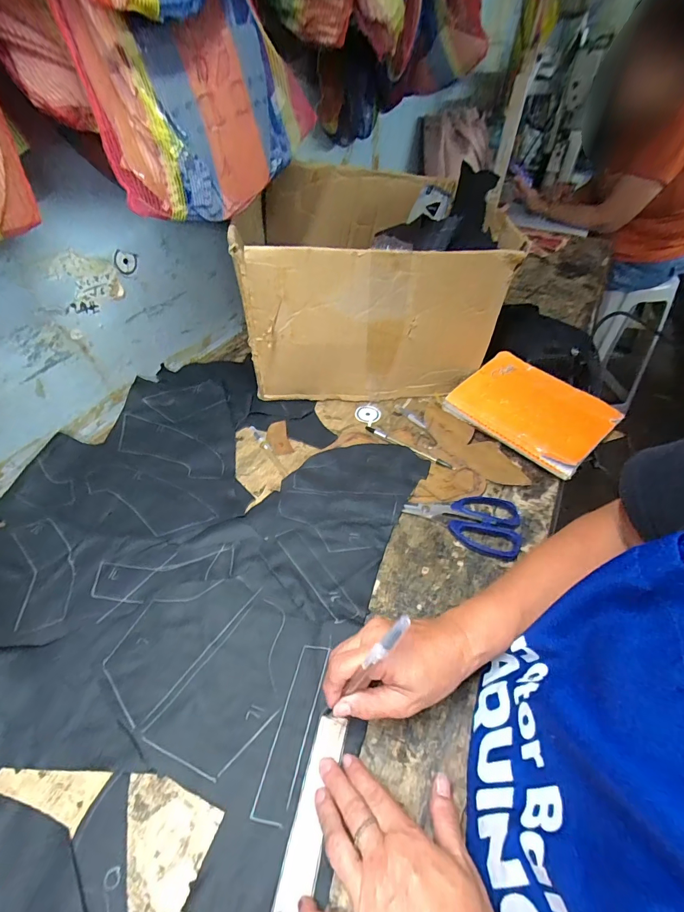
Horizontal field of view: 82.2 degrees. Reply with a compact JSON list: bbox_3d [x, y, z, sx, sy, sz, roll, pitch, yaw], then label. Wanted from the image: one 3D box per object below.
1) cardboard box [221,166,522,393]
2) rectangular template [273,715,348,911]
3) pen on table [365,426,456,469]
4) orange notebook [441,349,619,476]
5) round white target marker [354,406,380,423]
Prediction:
[{"bbox_3d":[0.034,-0.293,0.664,0.380,0.239,0.389,-7,47,-7],"label":"cardboard box"},{"bbox_3d":[-0.022,0.265,0.292,0.024,0.004,0.121,5,45,15],"label":"rectangular template"},{"bbox_3d":[0.094,-0.013,0.557,0.140,0.004,0.010,29,53,24],"label":"pen on table"},{"bbox_3d":[0.274,-0.071,0.571,0.143,0.020,0.198,-41,57,-18],"label":"orange notebook"},{"bbox_3d":[0.041,-0.066,0.622,0.041,0.007,0.035,8,47,6],"label":"round white target marker"}]

